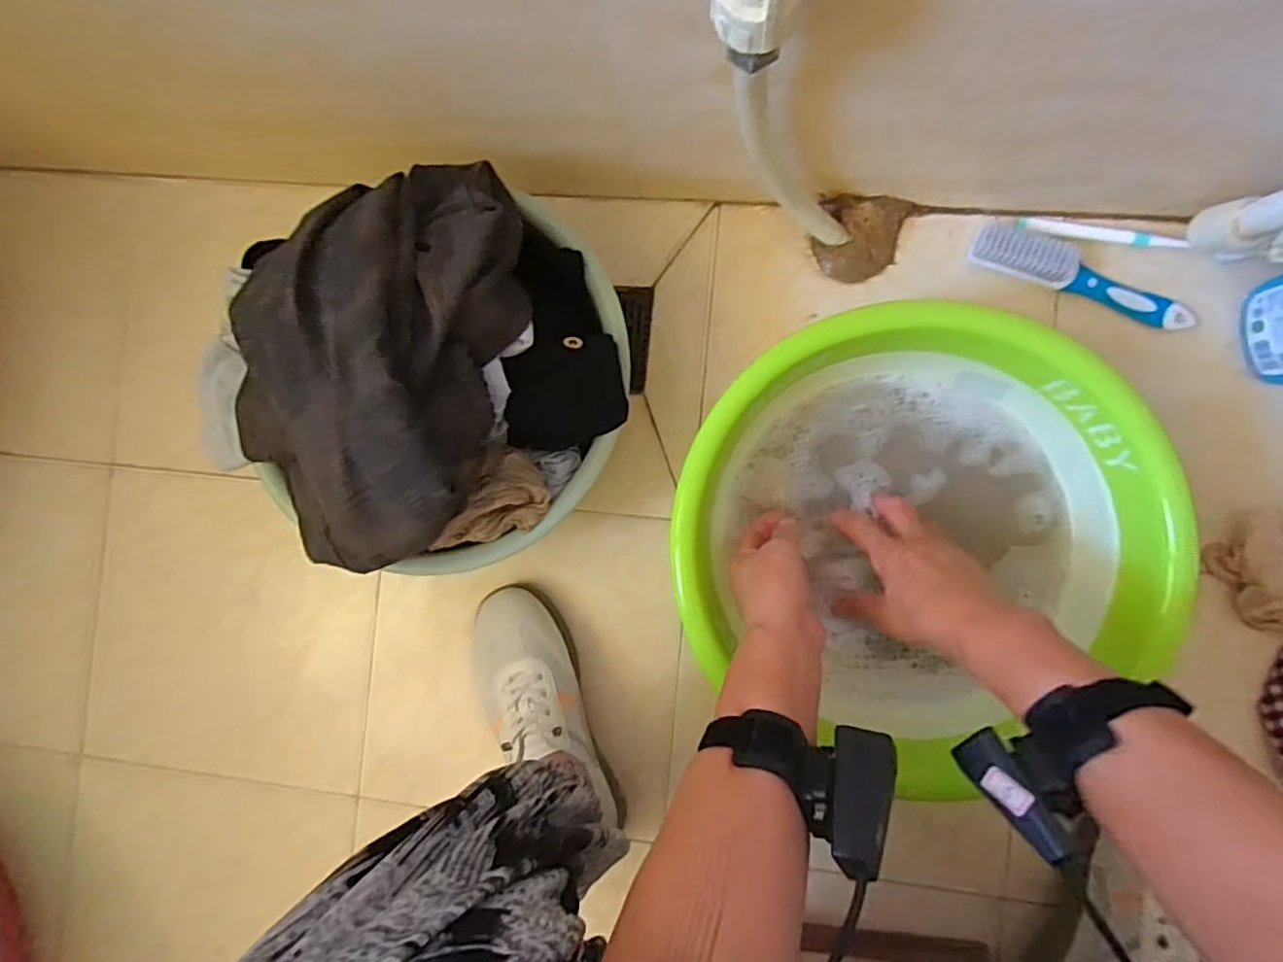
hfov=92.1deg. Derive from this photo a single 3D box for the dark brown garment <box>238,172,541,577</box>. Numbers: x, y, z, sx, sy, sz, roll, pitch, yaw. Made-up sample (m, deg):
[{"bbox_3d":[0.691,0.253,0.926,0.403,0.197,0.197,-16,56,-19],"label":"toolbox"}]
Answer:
[{"bbox_3d":[-0.181,-0.089,0.413,0.184,0.114,0.308,15,90,6],"label":"dark brown garment"}]

